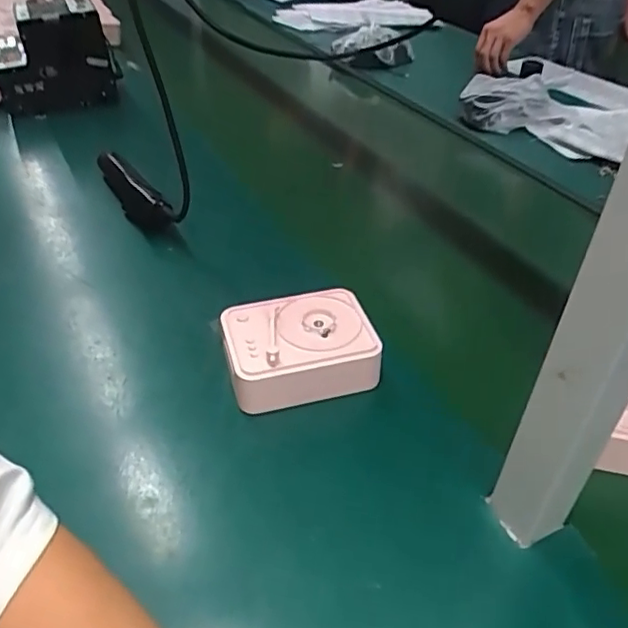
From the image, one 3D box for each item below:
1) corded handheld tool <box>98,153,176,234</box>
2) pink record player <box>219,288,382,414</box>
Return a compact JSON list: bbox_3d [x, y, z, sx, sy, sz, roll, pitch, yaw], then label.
[{"bbox_3d":[-0.229,-0.156,0.749,0.034,0.039,0.210,-21,44,-26],"label":"corded handheld tool"},{"bbox_3d":[-0.014,0.027,0.525,0.122,0.049,0.093,-11,40,-15],"label":"pink record player"}]

